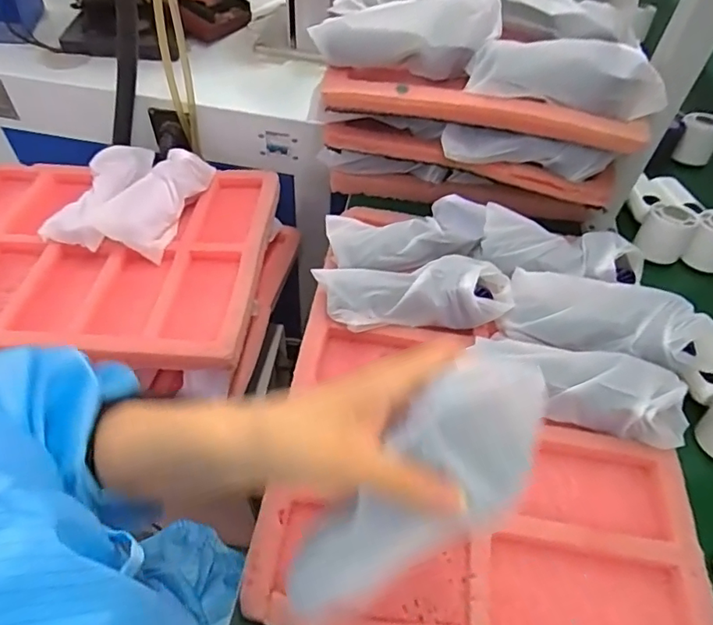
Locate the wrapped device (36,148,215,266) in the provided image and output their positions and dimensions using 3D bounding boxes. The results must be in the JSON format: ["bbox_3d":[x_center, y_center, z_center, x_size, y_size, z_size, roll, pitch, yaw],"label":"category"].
[{"bbox_3d":[-0.299,-0.162,0.700,0.158,0.053,0.193,12,53,6],"label":"wrapped device"}]

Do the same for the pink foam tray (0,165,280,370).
[{"bbox_3d":[-0.341,-0.082,0.667,0.449,0.044,0.335,4,53,-1],"label":"pink foam tray"}]

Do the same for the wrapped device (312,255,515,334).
[{"bbox_3d":[0.057,-0.022,0.510,0.191,0.048,0.071,5,53,0],"label":"wrapped device"}]

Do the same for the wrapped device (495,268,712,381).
[{"bbox_3d":[0.239,0.006,0.485,0.190,0.051,0.071,19,54,11],"label":"wrapped device"}]

